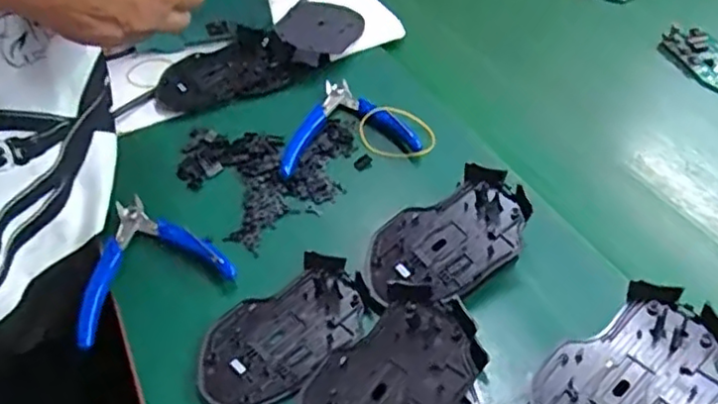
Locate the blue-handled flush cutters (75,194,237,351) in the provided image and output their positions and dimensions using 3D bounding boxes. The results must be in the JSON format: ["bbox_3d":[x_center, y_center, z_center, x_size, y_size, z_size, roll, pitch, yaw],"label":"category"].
[{"bbox_3d":[-0.156,0.037,0.457,0.105,0.012,0.111,-23,47,-17],"label":"blue-handled flush cutters"}]

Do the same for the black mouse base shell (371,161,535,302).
[{"bbox_3d":[0.058,0.024,0.417,0.111,0.012,0.075,-37,56,-10],"label":"black mouse base shell"}]

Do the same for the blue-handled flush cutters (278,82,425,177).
[{"bbox_3d":[-0.015,-0.070,0.534,0.109,0.017,0.104,-9,43,-5],"label":"blue-handled flush cutters"}]

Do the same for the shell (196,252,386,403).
[{"bbox_3d":[-0.046,0.083,0.401,0.113,0.019,0.072,-31,50,-24],"label":"shell"}]

